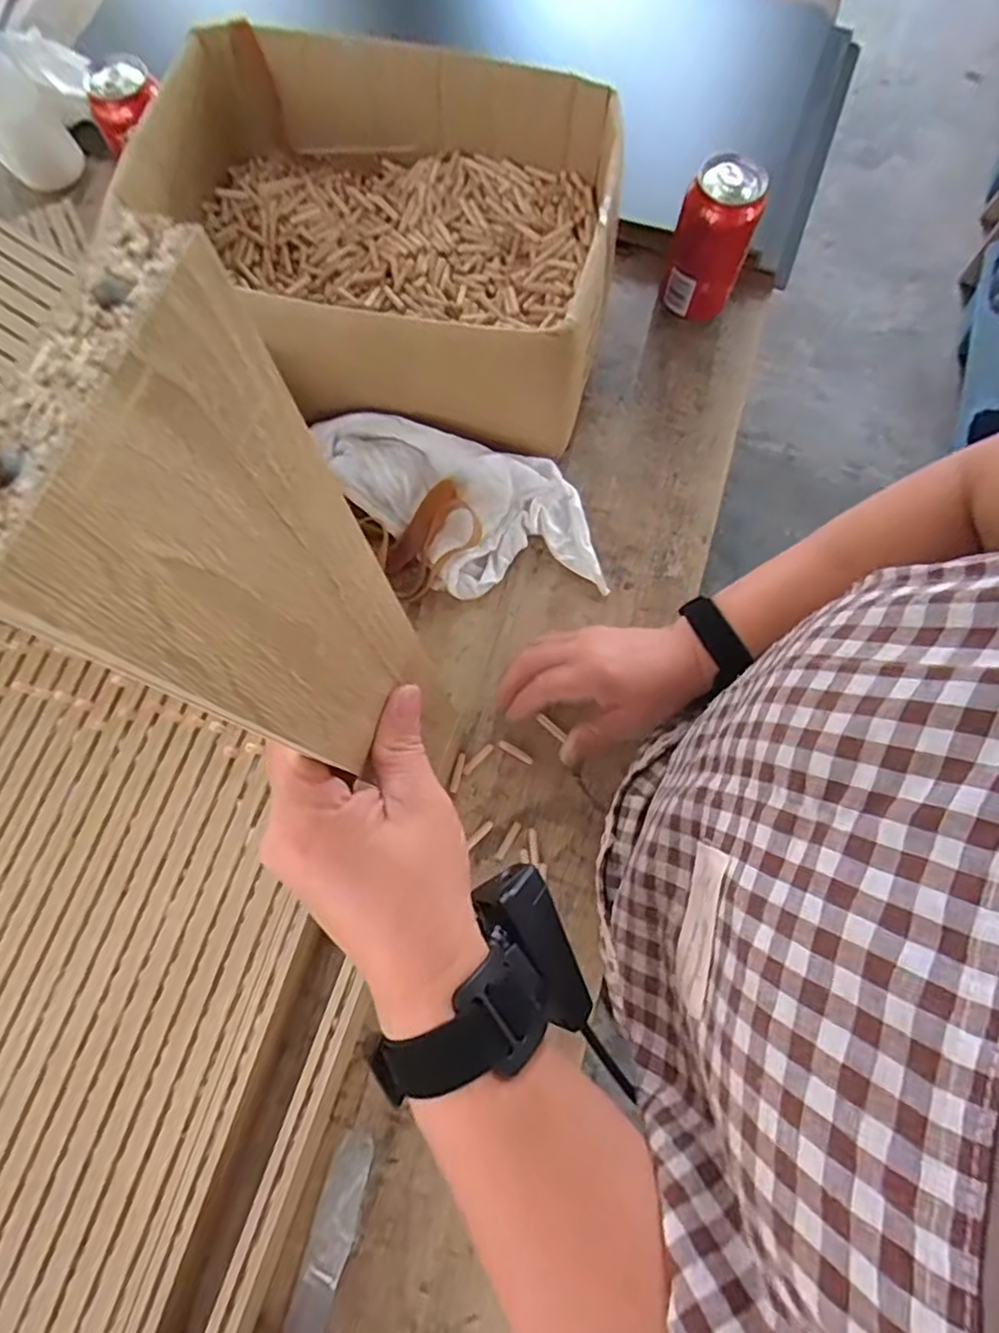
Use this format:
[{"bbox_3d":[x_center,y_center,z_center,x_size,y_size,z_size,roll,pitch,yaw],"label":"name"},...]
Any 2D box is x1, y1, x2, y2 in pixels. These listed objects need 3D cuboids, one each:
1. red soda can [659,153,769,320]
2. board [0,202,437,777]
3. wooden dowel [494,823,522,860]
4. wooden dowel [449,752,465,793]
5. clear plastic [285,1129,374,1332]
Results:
[{"bbox_3d":[0.184,-0.371,0.556,0.065,0.127,0.063,0,74,0],"label":"red soda can"},{"bbox_3d":[-0.056,-0.014,0.182,0.012,0.197,0.066,16,77,9],"label":"board"},{"bbox_3d":[0.007,0.131,0.474,0.007,0.004,0.030,30,77,9],"label":"wooden dowel"},{"bbox_3d":[-0.033,0.082,0.487,0.007,0.004,0.030,14,75,4],"label":"wooden dowel"},{"bbox_3d":[-0.109,0.372,0.399,0.026,0.012,0.137,13,75,4],"label":"clear plastic"}]

